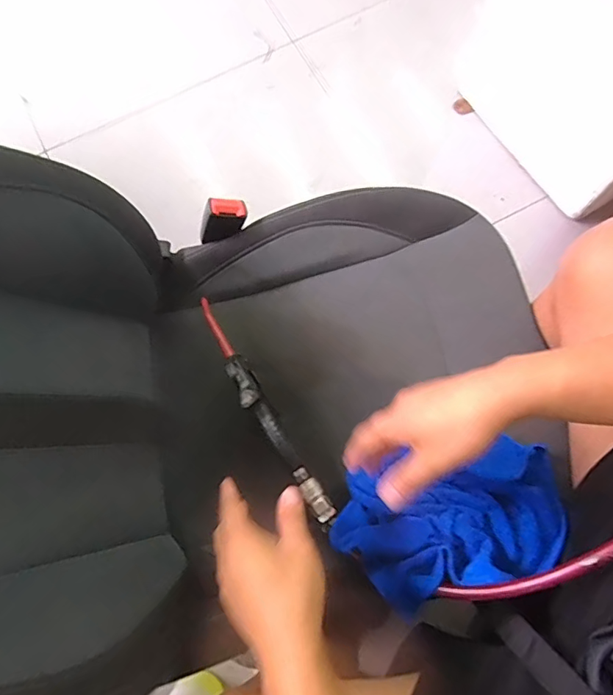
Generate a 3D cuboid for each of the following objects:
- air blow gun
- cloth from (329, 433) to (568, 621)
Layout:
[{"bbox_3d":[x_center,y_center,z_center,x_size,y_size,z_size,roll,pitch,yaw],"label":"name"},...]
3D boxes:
[{"bbox_3d":[-0.054,0.064,0.559,0.024,0.056,0.306,-31,76,-7],"label":"air blow gun"},{"bbox_3d":[0.152,0.174,0.505,0.235,0.063,0.139,-17,75,-4],"label":"cloth"}]

